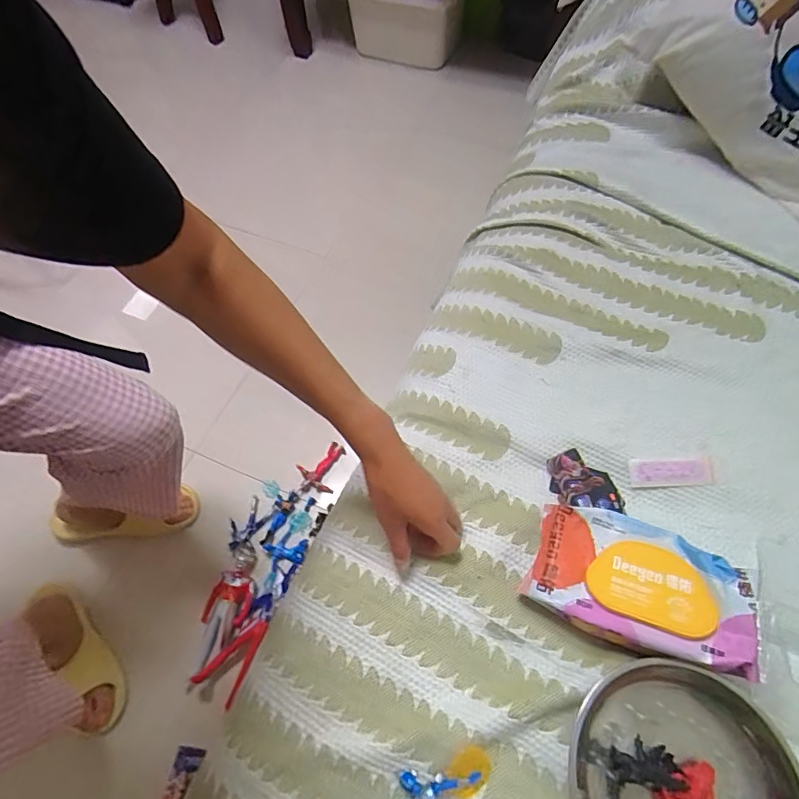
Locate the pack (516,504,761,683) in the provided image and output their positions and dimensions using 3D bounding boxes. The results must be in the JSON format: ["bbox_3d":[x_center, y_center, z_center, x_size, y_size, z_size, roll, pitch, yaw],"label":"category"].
[{"bbox_3d":[0.233,0.180,0.452,0.202,0.051,0.116,23,66,13],"label":"pack"}]

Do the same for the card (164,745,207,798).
[{"bbox_3d":[-0.342,0.596,0.736,0.044,0.007,0.078,8,54,5],"label":"card"}]

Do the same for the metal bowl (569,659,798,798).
[{"bbox_3d":[0.238,0.323,0.387,0.172,0.034,0.179,-1,63,1],"label":"metal bowl"}]

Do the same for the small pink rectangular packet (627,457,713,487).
[{"bbox_3d":[0.307,0.082,0.528,0.088,0.012,0.031,-1,63,1],"label":"small pink rectangular packet"}]

